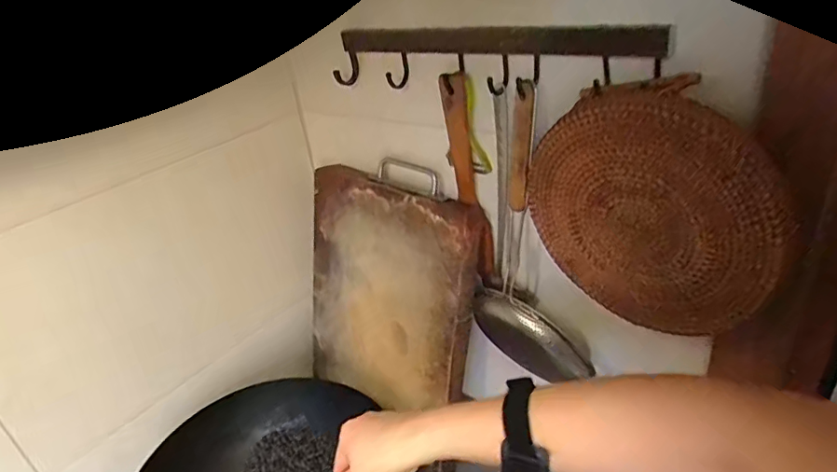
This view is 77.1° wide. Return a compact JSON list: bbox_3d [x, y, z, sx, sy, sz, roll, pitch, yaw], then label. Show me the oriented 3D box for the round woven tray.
[{"bbox_3d":[0.195,-0.017,0.470,0.029,0.216,0.231,-26,34,-30],"label":"round woven tray"}]

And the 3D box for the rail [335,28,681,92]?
[{"bbox_3d":[0.054,-0.189,0.570,0.399,0.060,0.037,16,37,34],"label":"rail"}]

